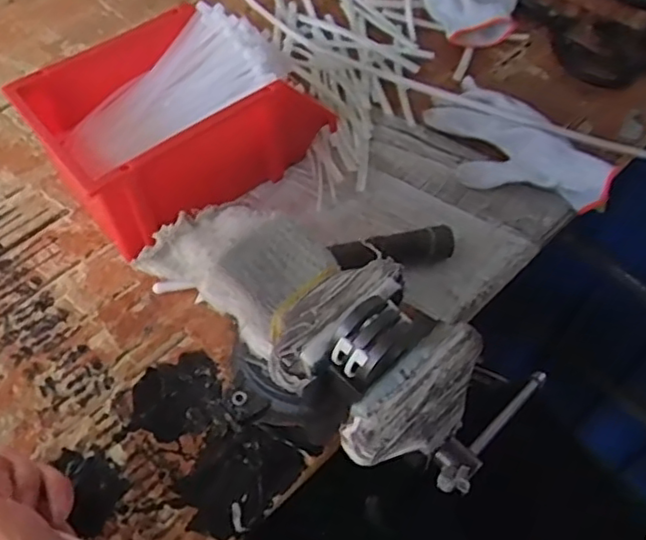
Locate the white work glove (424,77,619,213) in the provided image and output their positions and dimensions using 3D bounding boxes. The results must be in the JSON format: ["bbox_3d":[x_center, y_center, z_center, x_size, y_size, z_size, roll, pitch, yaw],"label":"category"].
[{"bbox_3d":[0.188,-0.123,0.653,0.115,0.039,0.202,-24,60,-16],"label":"white work glove"}]

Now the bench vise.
[{"bbox_3d":[-0.013,0.045,0.458,0.270,0.155,0.101,36,63,21],"label":"bench vise"}]

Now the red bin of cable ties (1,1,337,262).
[{"bbox_3d":[-0.130,-0.129,0.599,0.225,0.120,0.153,-37,64,-22],"label":"red bin of cable ties"}]

